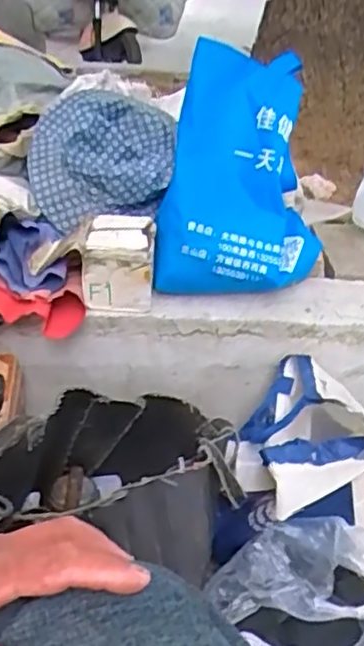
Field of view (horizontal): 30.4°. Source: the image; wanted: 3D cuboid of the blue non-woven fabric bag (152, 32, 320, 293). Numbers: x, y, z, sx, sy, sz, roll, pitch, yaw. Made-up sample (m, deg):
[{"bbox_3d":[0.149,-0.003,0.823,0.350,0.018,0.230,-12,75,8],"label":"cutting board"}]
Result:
[{"bbox_3d":[0.088,-0.201,0.963,0.227,0.321,0.167,6,30,7],"label":"blue non-woven fabric bag"}]

